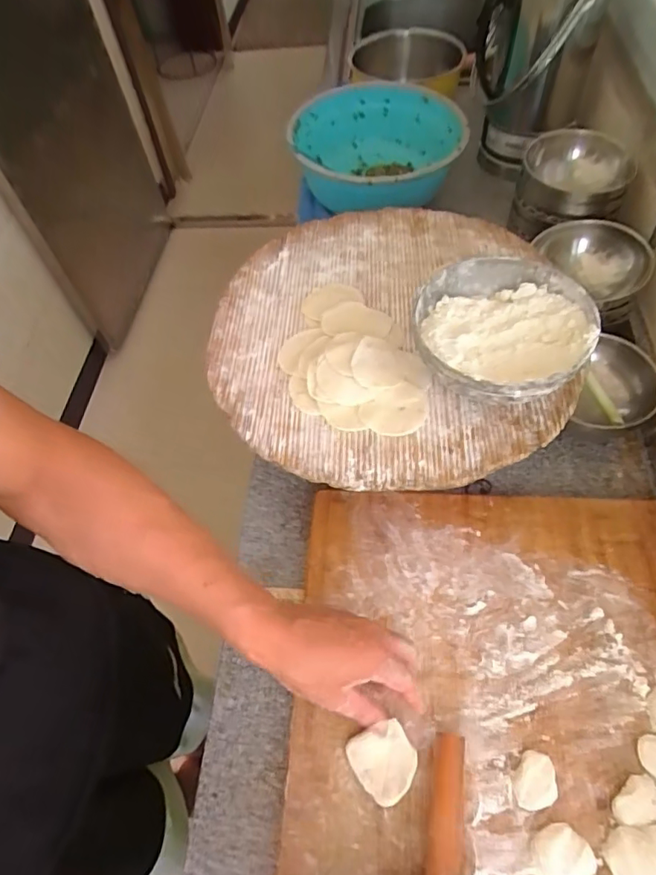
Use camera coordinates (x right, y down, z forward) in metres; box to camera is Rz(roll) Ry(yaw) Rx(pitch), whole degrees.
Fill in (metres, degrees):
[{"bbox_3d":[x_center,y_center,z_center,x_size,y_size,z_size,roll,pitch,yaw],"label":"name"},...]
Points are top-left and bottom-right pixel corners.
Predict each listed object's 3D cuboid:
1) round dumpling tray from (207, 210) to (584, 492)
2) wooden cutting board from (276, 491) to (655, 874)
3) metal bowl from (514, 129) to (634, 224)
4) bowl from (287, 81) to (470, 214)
[{"bbox_3d":[0.056,-0.125,0.593,0.374,0.024,0.392,-2,58,3],"label":"round dumpling tray"},{"bbox_3d":[0.157,0.321,0.435,0.385,0.039,0.576,2,58,5],"label":"wooden cutting board"},{"bbox_3d":[0.330,-0.350,0.690,0.129,0.064,0.129,-2,58,3],"label":"metal bowl"},{"bbox_3d":[0.089,-0.480,0.874,0.272,0.139,0.278,-2,58,3],"label":"bowl"}]

